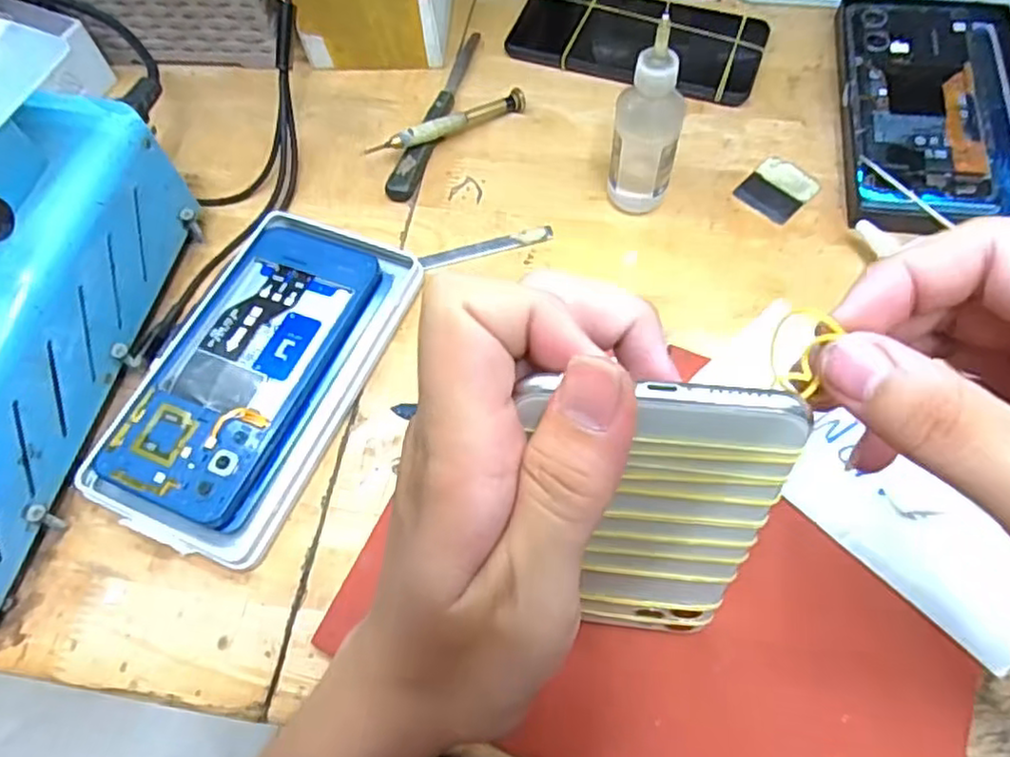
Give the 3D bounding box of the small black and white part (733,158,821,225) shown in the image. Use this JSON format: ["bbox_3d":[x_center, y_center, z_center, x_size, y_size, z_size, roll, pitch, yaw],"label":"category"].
[{"bbox_3d":[0.156,-0.109,0.392,0.041,0.004,0.035,-41,68,-16],"label":"small black and white part"}]

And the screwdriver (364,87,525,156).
[{"bbox_3d":[-0.034,-0.152,0.414,0.102,0.021,0.009,-30,65,-11],"label":"screwdriver"}]

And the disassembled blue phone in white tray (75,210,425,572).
[{"bbox_3d":[-0.123,-0.004,0.351,0.106,0.015,0.183,20,66,13],"label":"disassembled blue phone in white tray"}]

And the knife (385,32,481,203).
[{"bbox_3d":[-0.040,-0.170,0.430,0.016,0.010,0.143,16,66,11],"label":"knife"}]

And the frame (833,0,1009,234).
[{"bbox_3d":[0.255,-0.159,0.403,0.106,0.016,0.183,7,64,7],"label":"frame"}]

